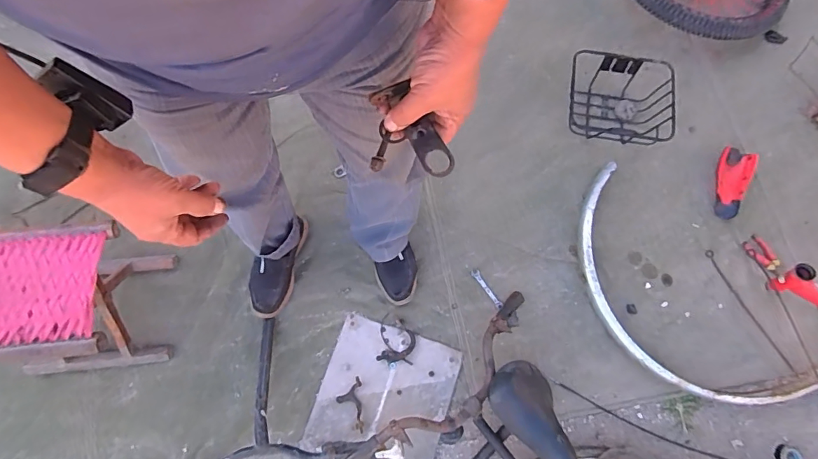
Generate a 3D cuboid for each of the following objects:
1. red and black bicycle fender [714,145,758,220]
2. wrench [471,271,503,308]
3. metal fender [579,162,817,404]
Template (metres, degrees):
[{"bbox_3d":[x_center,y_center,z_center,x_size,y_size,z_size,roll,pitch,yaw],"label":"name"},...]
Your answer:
[{"bbox_3d":[0.844,-0.122,1.174,0.079,0.056,0.206,22,74,7],"label":"red and black bicycle fender"},{"bbox_3d":[0.196,0.147,1.121,0.021,0.012,0.114,-34,77,-11],"label":"wrench"},{"bbox_3d":[0.622,0.170,1.065,0.323,0.093,0.677,-38,76,-11],"label":"metal fender"}]

